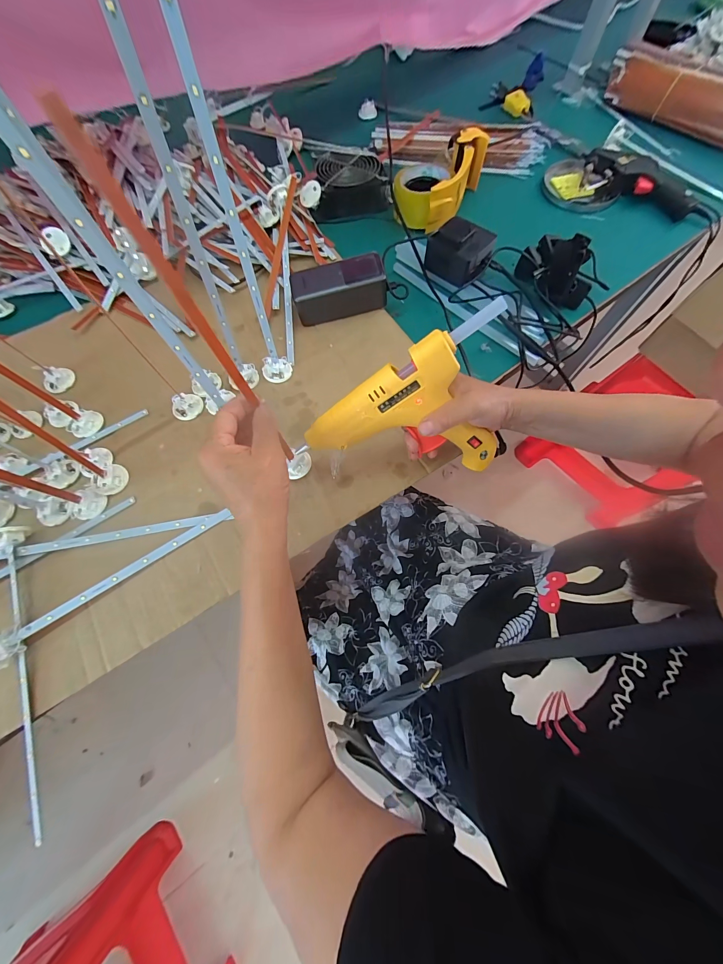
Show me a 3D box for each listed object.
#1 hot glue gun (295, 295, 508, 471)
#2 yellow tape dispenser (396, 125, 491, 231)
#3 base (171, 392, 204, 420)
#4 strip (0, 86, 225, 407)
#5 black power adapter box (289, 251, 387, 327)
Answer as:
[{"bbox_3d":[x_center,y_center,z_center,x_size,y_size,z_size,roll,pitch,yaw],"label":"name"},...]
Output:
[{"bbox_3d":[0.053,-0.062,0.344,0.218,0.151,0.049,-23,41,22],"label":"hot glue gun"},{"bbox_3d":[0.123,-0.505,0.532,0.110,0.068,0.184,26,72,11],"label":"yellow tape dispenser"},{"bbox_3d":[-0.227,-0.099,0.410,0.037,0.014,0.030,-25,69,-9],"label":"base"},{"bbox_3d":[-0.180,-0.150,0.254,0.015,0.251,0.004,-32,64,-9],"label":"strip"},{"bbox_3d":[-0.032,-0.270,0.444,0.128,0.048,0.050,-9,69,-2],"label":"black power adapter box"}]

